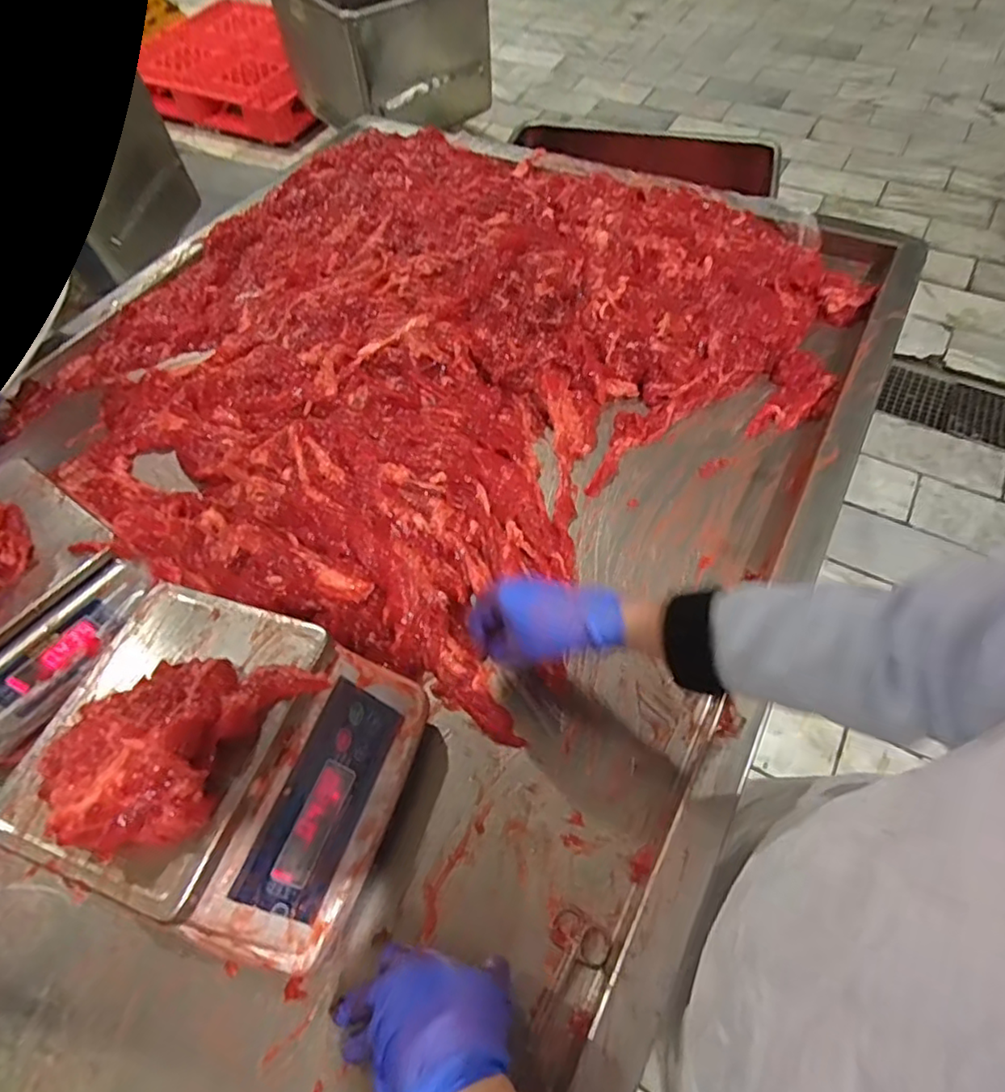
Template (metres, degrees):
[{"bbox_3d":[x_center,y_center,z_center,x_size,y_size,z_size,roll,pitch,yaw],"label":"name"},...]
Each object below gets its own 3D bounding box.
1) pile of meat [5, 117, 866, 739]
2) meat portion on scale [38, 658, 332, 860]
[{"bbox_3d":[-0.097,-0.298,0.825,0.880,0.074,0.882,31,65,20],"label":"pile of meat"},{"bbox_3d":[-0.226,0.125,0.412,0.114,0.042,0.157,25,63,18],"label":"meat portion on scale"}]

